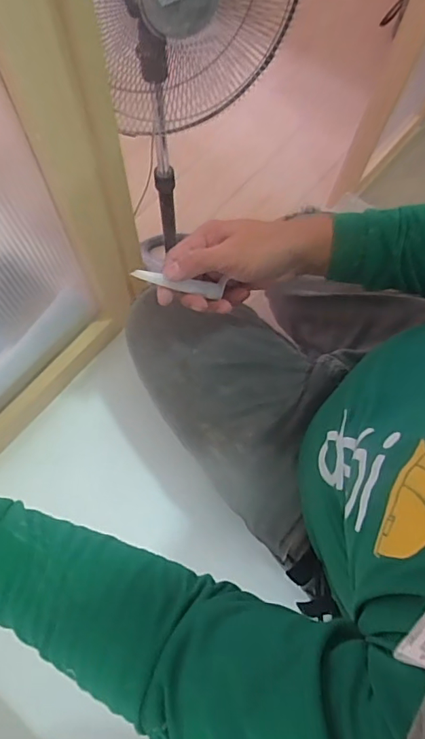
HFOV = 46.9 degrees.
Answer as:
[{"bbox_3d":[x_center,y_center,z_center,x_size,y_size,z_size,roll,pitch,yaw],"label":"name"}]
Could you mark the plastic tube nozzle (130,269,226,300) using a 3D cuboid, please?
[{"bbox_3d":[-0.033,-0.086,0.482,0.092,0.009,0.012,7,72,-22],"label":"plastic tube nozzle"}]

